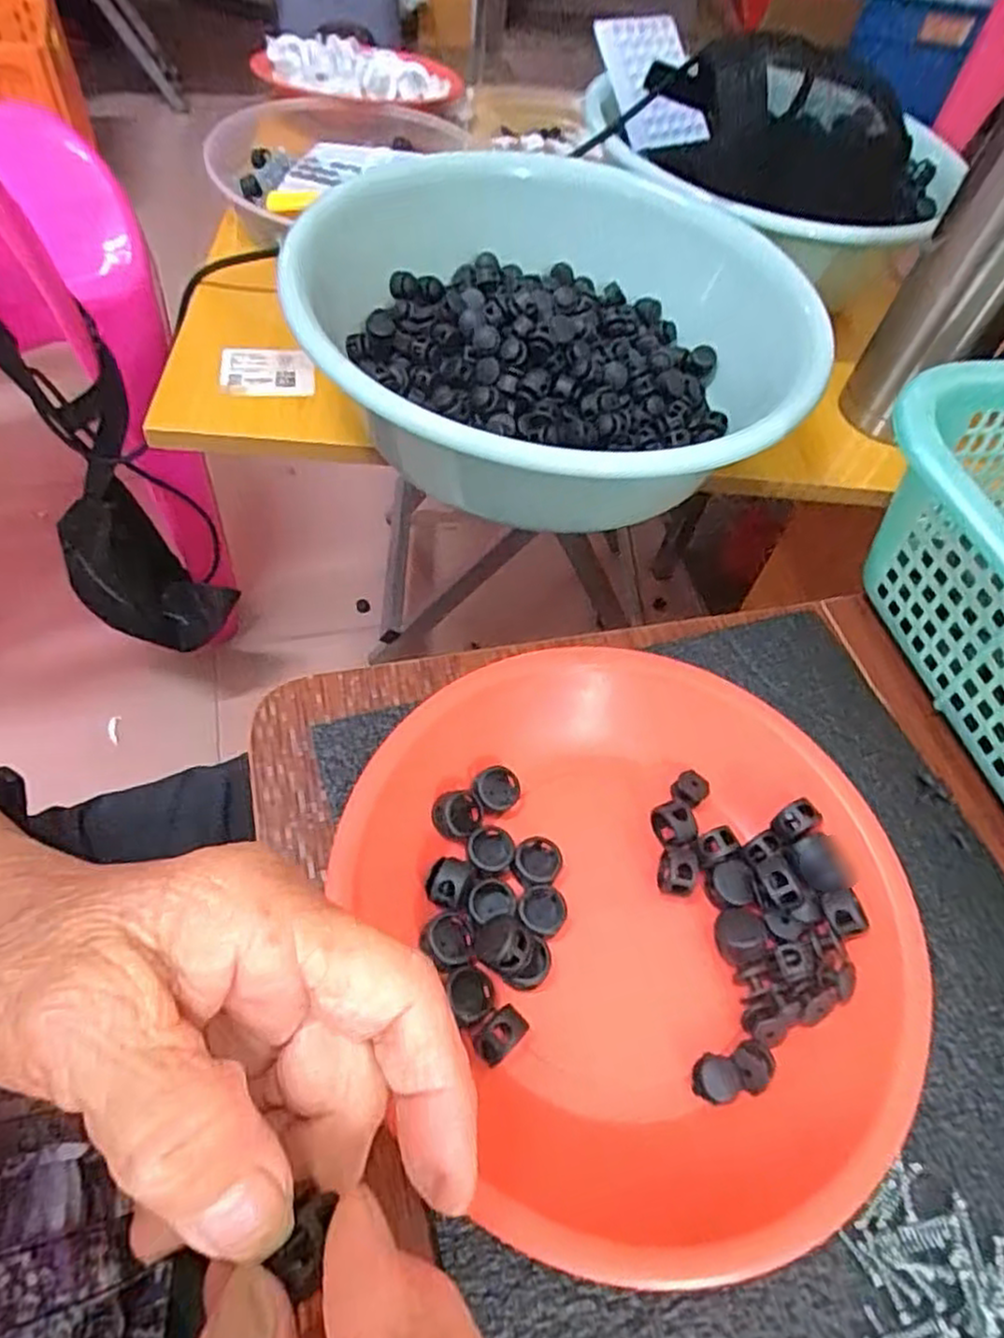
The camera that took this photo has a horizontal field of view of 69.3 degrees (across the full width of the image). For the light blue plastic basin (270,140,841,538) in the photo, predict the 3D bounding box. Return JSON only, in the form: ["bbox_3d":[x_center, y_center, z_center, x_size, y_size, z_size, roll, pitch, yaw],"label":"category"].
[{"bbox_3d":[0.031,-0.207,0.440,0.274,0.083,0.310,0,56,-7],"label":"light blue plastic basin"}]

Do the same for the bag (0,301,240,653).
[{"bbox_3d":[-0.374,-0.168,0.719,0.168,0.333,0.109,18,56,4],"label":"bag"}]

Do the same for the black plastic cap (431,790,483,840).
[{"bbox_3d":[-0.016,0.055,0.268,0.018,0.010,0.016,-8,58,-12],"label":"black plastic cap"}]

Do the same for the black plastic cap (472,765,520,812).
[{"bbox_3d":[-0.002,0.046,0.277,0.018,0.010,0.015,-8,58,-13],"label":"black plastic cap"}]

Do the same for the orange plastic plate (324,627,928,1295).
[{"bbox_3d":[0.049,0.081,0.259,0.186,0.040,0.196,-25,61,-19],"label":"orange plastic plate"}]

